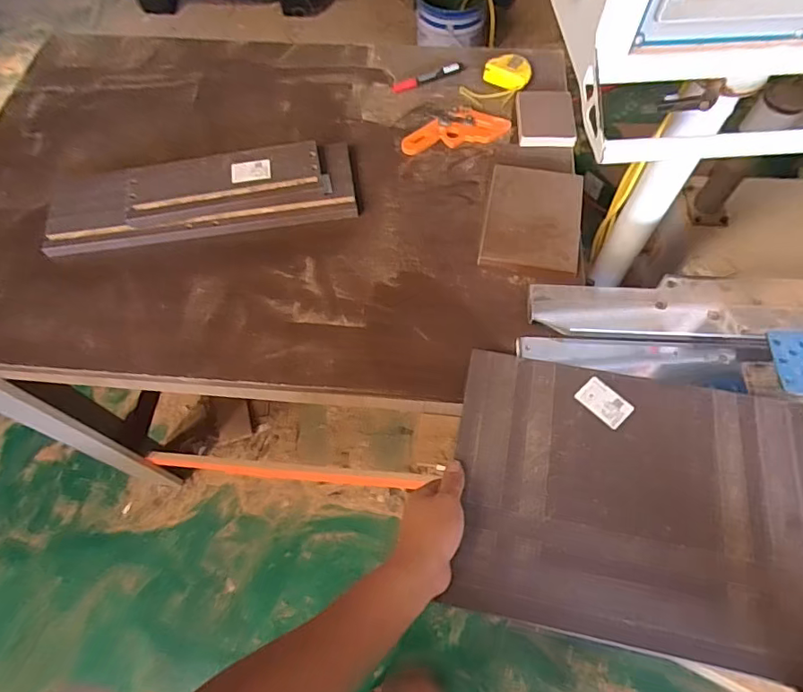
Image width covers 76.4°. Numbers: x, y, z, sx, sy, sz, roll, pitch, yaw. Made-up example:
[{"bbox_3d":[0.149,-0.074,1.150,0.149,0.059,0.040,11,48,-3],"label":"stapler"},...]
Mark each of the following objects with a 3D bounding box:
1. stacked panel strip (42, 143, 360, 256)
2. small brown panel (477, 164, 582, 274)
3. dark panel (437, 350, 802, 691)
[{"bbox_3d":[-0.318,-0.241,0.828,0.494,0.038,0.161,-10,64,-3],"label":"stacked panel strip"},{"bbox_3d":[0.202,-0.198,0.782,0.140,0.014,0.194,7,67,13],"label":"small brown panel"},{"bbox_3d":[0.254,0.163,0.559,0.381,0.022,0.291,10,64,7],"label":"dark panel"}]

